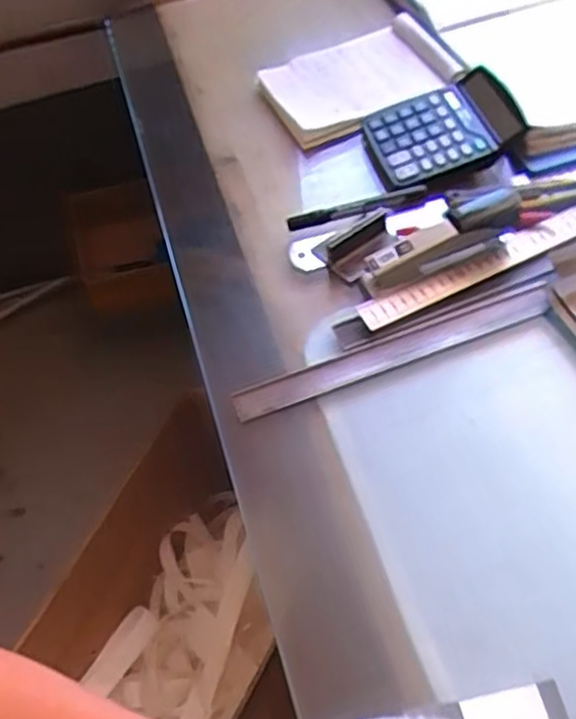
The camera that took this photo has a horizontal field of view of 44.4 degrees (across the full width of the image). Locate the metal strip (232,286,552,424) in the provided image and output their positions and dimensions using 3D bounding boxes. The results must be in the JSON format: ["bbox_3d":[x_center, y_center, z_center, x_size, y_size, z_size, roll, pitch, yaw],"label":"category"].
[{"bbox_3d":[0.094,-0.007,0.604,0.290,0.006,0.028,-19,65,-9],"label":"metal strip"}]

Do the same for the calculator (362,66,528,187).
[{"bbox_3d":[0.171,-0.256,0.768,0.162,0.033,0.128,-17,55,-8],"label":"calculator"}]

